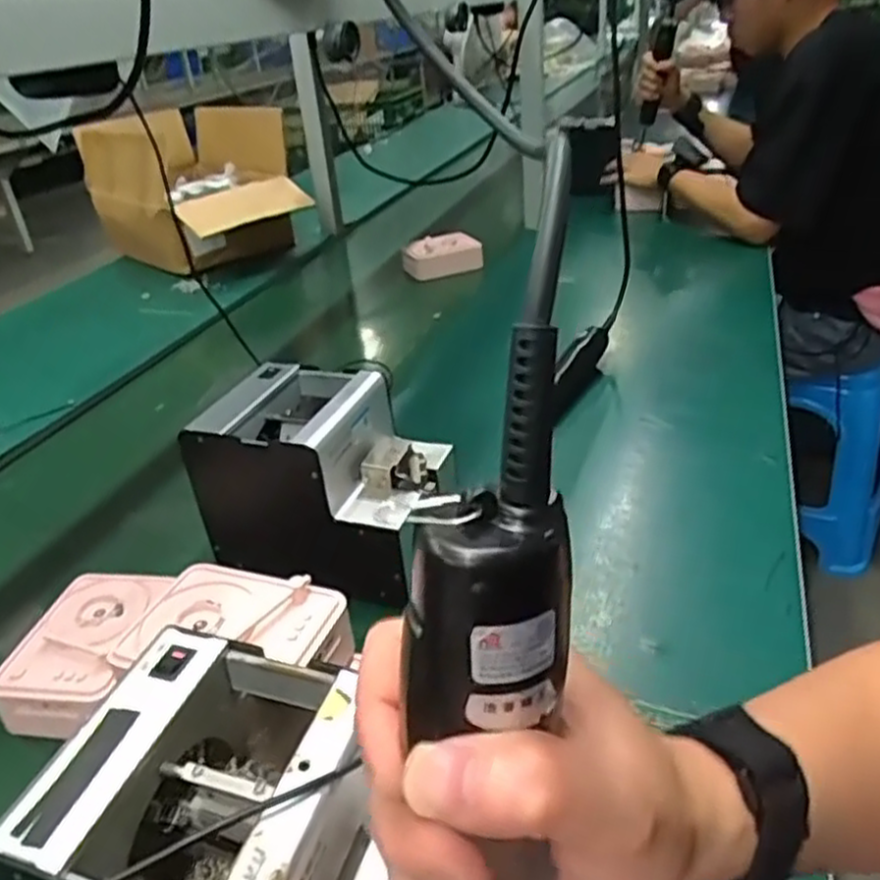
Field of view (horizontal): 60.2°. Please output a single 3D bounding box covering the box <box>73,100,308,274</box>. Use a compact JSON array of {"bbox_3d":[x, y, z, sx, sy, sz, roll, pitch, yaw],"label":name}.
[{"bbox_3d":[-0.496,-0.511,1.531,0.338,0.239,0.489,-22,33,-26],"label":"box"}]

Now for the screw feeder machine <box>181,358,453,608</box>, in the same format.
[{"bbox_3d":[-0.095,0.034,0.642,0.193,0.149,0.129,4,31,16],"label":"screw feeder machine"}]

